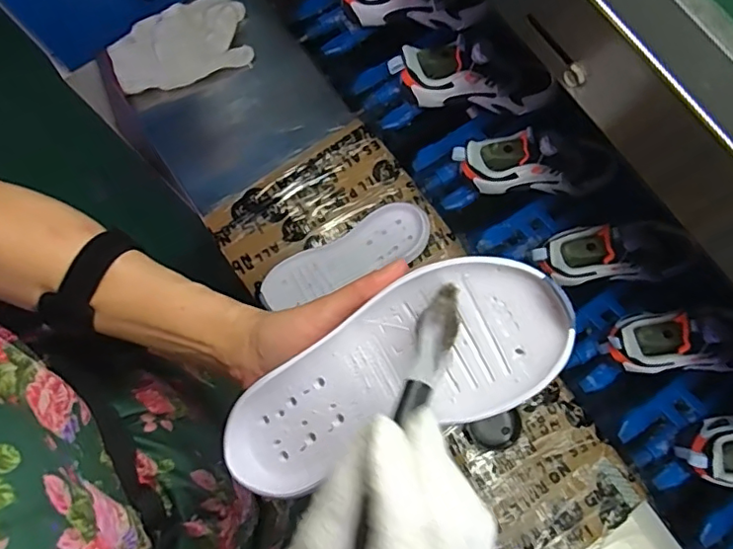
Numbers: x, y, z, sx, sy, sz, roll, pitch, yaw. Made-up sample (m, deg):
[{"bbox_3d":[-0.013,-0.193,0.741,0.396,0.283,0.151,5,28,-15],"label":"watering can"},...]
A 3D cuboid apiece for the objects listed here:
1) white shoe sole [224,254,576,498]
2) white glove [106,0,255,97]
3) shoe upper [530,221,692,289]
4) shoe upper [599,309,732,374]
[{"bbox_3d":[0.010,0.056,0.307,0.201,0.026,0.079,-29,80,16],"label":"white shoe sole"},{"bbox_3d":[-0.240,-0.300,0.717,0.176,0.020,0.095,-22,94,-12],"label":"white glove"},{"bbox_3d":[0.297,-0.031,0.655,0.212,0.083,0.074,-4,79,-14],"label":"shoe upper"},{"bbox_3d":[0.374,0.074,0.640,0.204,0.092,0.077,1,79,-15],"label":"shoe upper"}]

